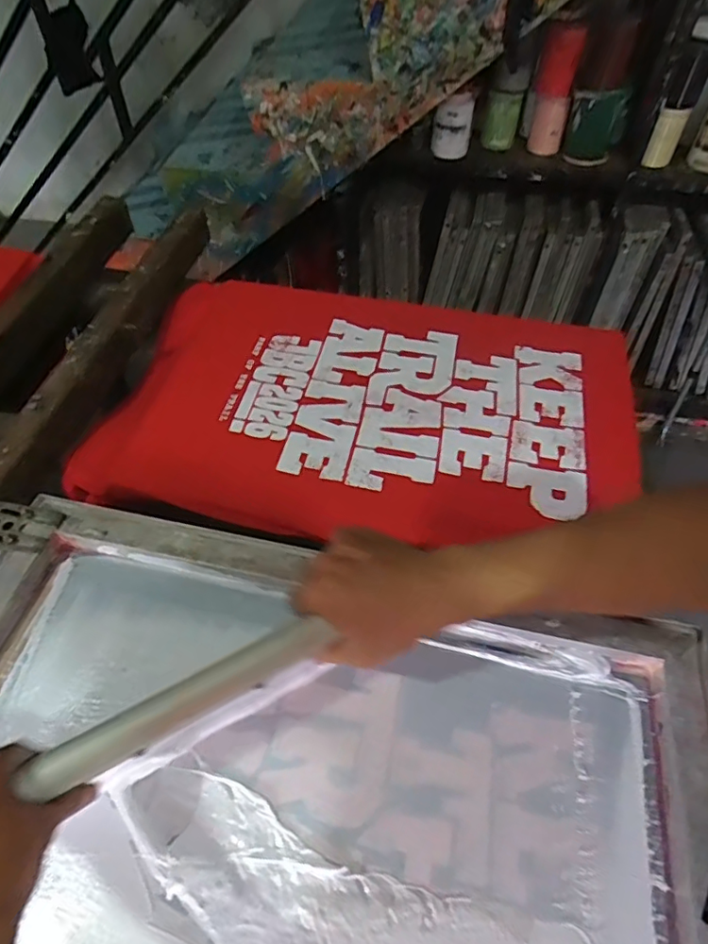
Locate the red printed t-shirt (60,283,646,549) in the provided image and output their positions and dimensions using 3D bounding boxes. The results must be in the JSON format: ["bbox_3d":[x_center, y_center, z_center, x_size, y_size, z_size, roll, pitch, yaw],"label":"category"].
[{"bbox_3d":[0.018,-0.101,0.718,0.654,0.032,0.401,5,54,4],"label":"red printed t-shirt"}]

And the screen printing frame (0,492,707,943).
[{"bbox_3d":[-0.062,0.276,0.420,0.649,0.036,0.462,10,54,8],"label":"screen printing frame"}]

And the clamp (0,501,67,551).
[{"bbox_3d":[-0.345,0.056,0.563,0.077,0.006,0.050,11,54,8],"label":"clamp"}]

